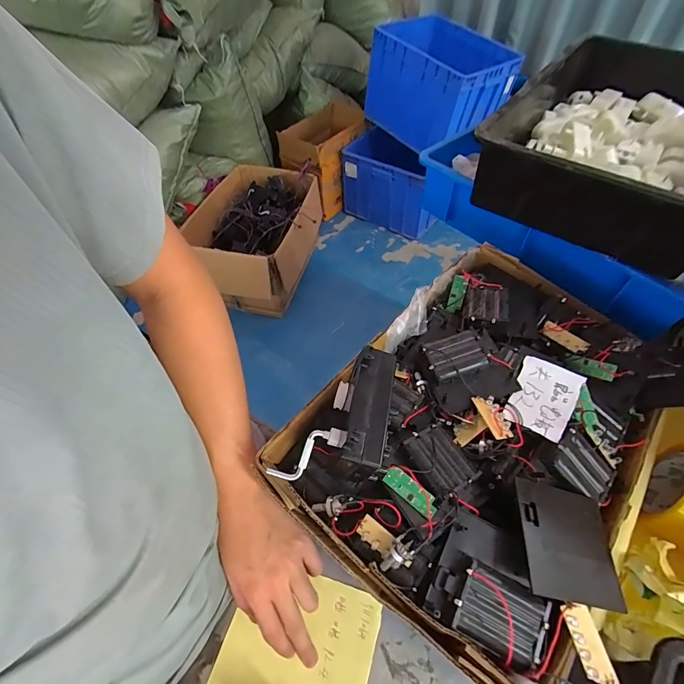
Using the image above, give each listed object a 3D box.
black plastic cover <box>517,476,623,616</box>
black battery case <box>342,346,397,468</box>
[{"bbox_3d":[0.170,0.151,0.283,0.077,0.005,0.077,17,52,-10],"label":"black plastic cover"},{"bbox_3d":[0.023,0.046,0.296,0.030,0.021,0.096,8,53,8],"label":"black battery case"}]

